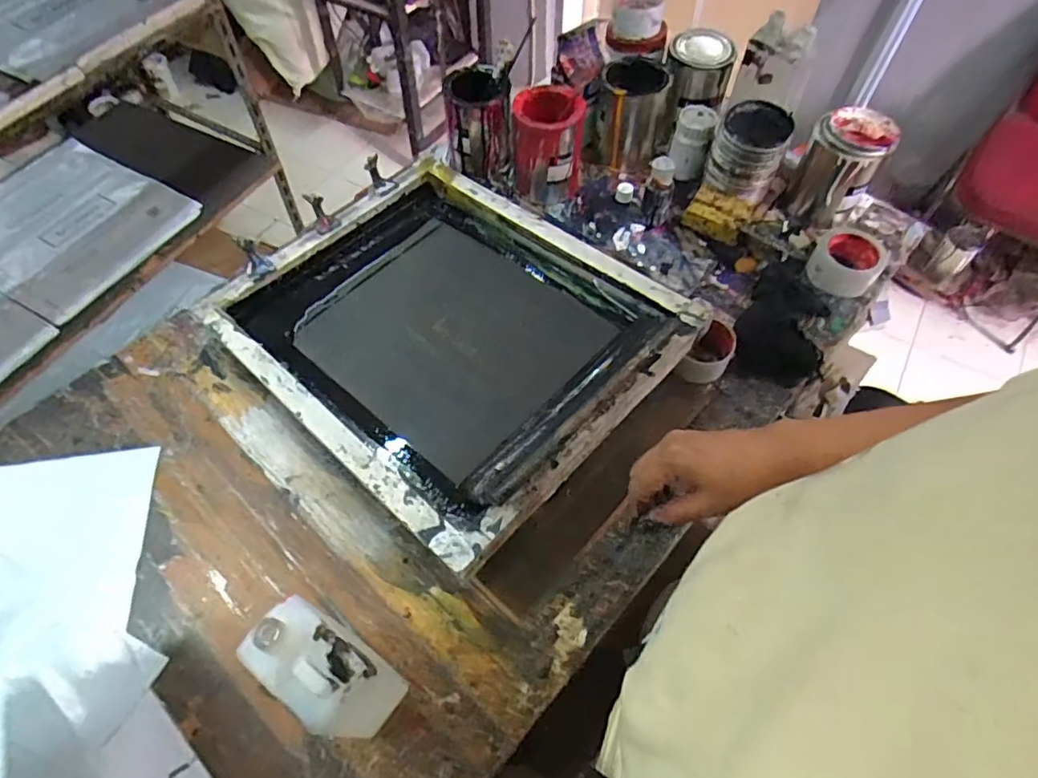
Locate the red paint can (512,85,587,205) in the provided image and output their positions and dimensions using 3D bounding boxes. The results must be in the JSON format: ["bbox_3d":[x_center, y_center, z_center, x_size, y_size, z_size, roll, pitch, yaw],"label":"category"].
[{"bbox_3d":[0.044,-0.388,0.925,0.110,0.141,0.106,-2,58,-1],"label":"red paint can"}]

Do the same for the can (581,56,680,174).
[{"bbox_3d":[0.189,-0.445,0.990,0.113,0.174,0.119,30,63,17],"label":"can"}]

